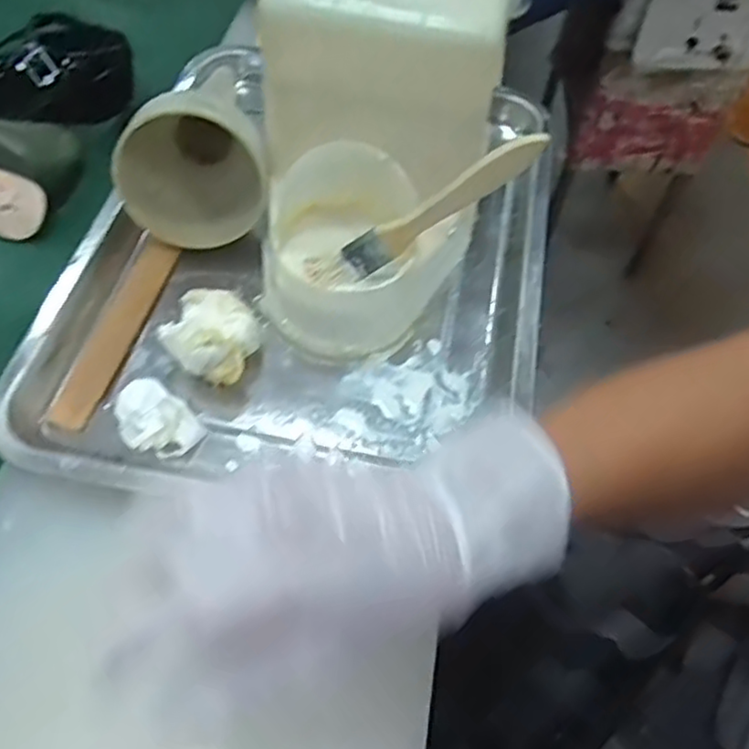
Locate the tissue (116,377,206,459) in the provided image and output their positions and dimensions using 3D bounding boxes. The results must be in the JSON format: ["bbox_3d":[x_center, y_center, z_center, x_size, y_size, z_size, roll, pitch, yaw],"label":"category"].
[{"bbox_3d":[-0.118,0.025,0.381,0.039,0.025,0.041,-18,60,-16],"label":"tissue"}]

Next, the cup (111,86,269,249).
[{"bbox_3d":[-0.123,-0.138,0.445,0.085,0.095,0.082,2,56,-3],"label":"cup"}]

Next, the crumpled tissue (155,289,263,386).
[{"bbox_3d":[-0.092,-0.024,0.407,0.054,0.036,0.055,22,57,10],"label":"crumpled tissue"}]

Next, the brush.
[{"bbox_3d":[0.027,-0.085,0.379,0.146,0.025,0.005,-26,32,22],"label":"brush"}]

